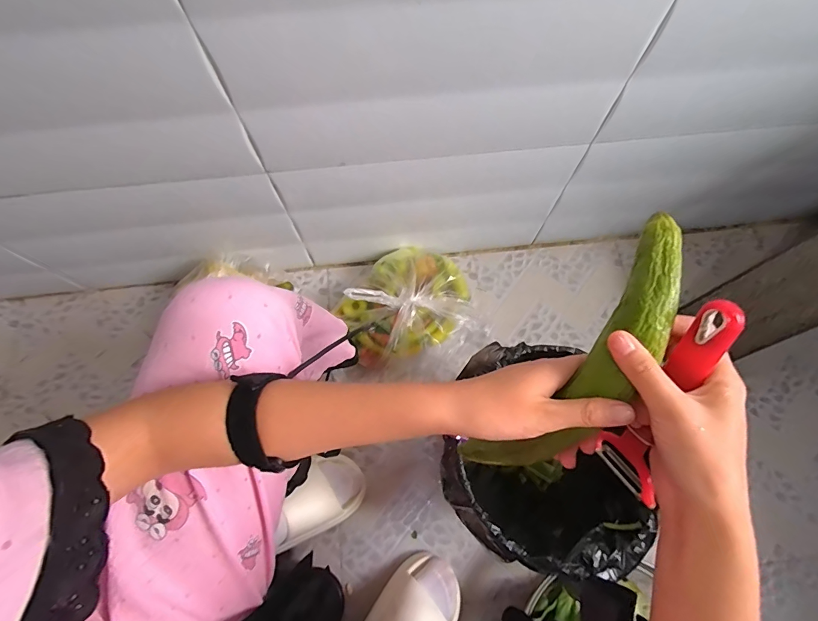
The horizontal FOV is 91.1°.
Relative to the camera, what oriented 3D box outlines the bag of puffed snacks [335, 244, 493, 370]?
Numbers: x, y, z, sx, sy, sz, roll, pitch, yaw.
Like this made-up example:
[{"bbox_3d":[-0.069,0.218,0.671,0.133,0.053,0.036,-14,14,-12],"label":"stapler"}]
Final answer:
[{"bbox_3d":[-0.005,-0.018,0.723,0.224,0.139,0.183,-16,72,-5],"label":"bag of puffed snacks"}]

